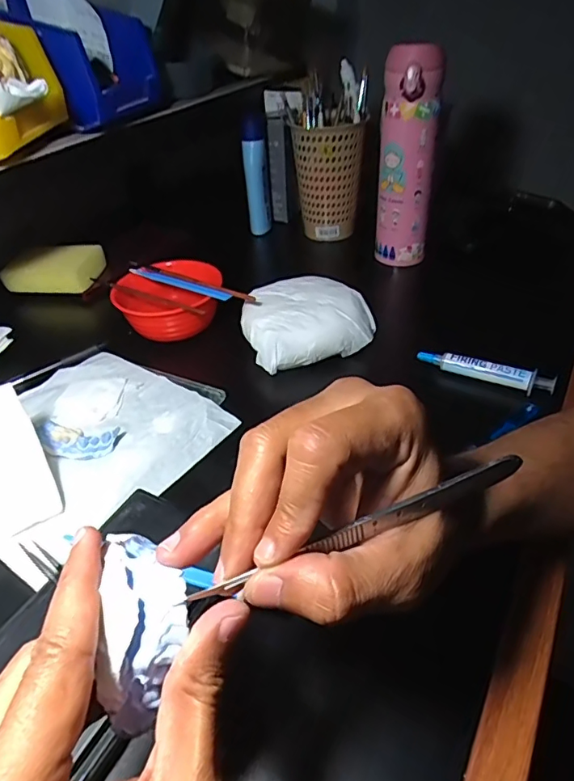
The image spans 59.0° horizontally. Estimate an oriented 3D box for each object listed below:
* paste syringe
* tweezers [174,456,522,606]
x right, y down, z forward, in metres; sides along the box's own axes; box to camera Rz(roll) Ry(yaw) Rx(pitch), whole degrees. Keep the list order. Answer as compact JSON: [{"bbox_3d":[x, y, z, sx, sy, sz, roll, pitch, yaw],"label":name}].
[{"bbox_3d":[0.170,-0.018,0.440,0.113,0.019,0.012,17,43,23],"label":"paste syringe"},{"bbox_3d":[0.027,0.052,0.188,0.130,0.012,0.004,-19,43,-11],"label":"tweezers"}]

